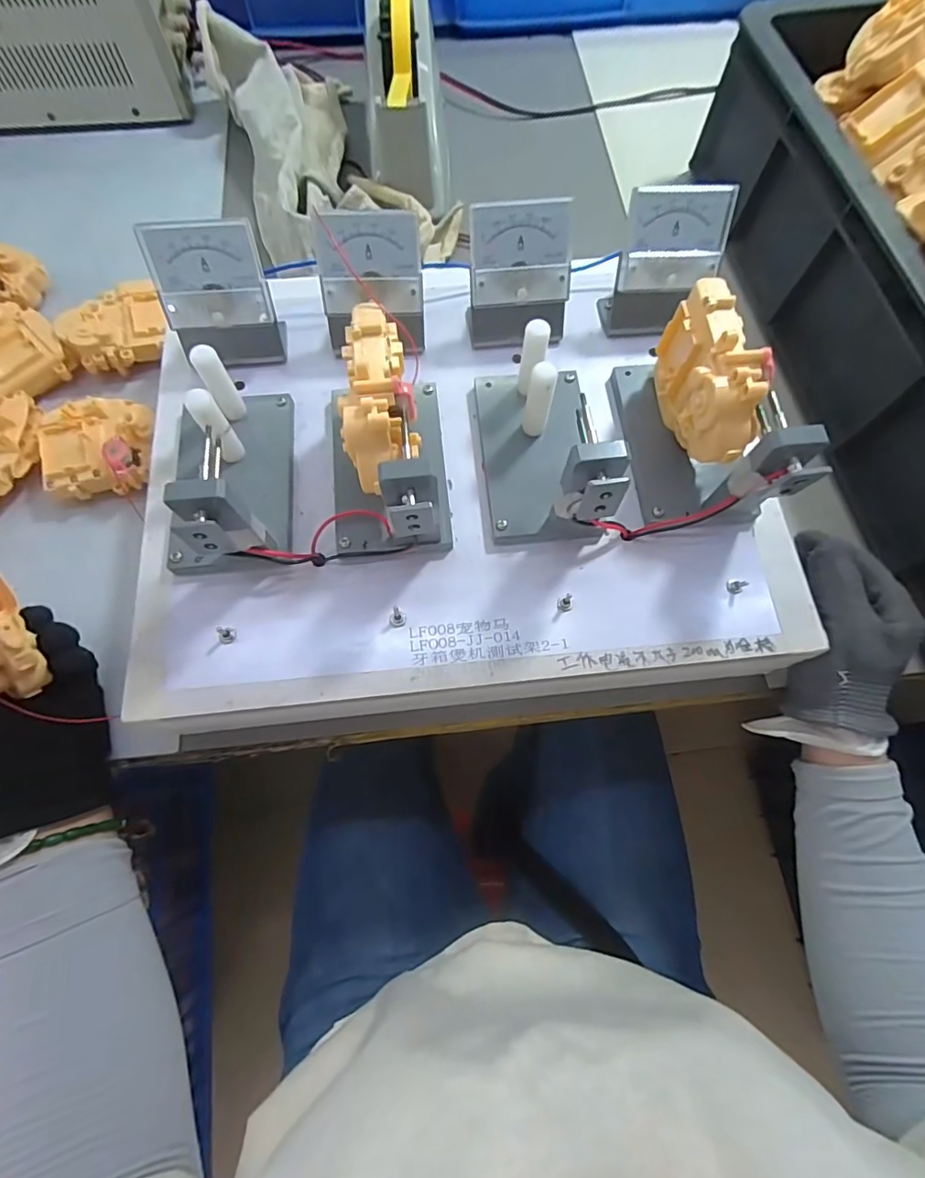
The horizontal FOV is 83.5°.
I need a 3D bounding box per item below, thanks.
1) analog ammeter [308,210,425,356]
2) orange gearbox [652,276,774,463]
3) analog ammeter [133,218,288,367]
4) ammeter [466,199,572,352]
[{"bbox_3d":[-0.058,-0.193,0.338,0.064,0.077,0.045,-8,70,-2],"label":"analog ammeter"},{"bbox_3d":[0.140,-0.114,0.301,0.035,0.075,0.095,0,70,1],"label":"orange gearbox"},{"bbox_3d":[-0.153,-0.182,0.327,0.064,0.077,0.037,-6,70,-1],"label":"analog ammeter"},{"bbox_3d":[0.037,-0.203,0.339,0.064,0.072,0.038,-6,70,-1],"label":"ammeter"}]

